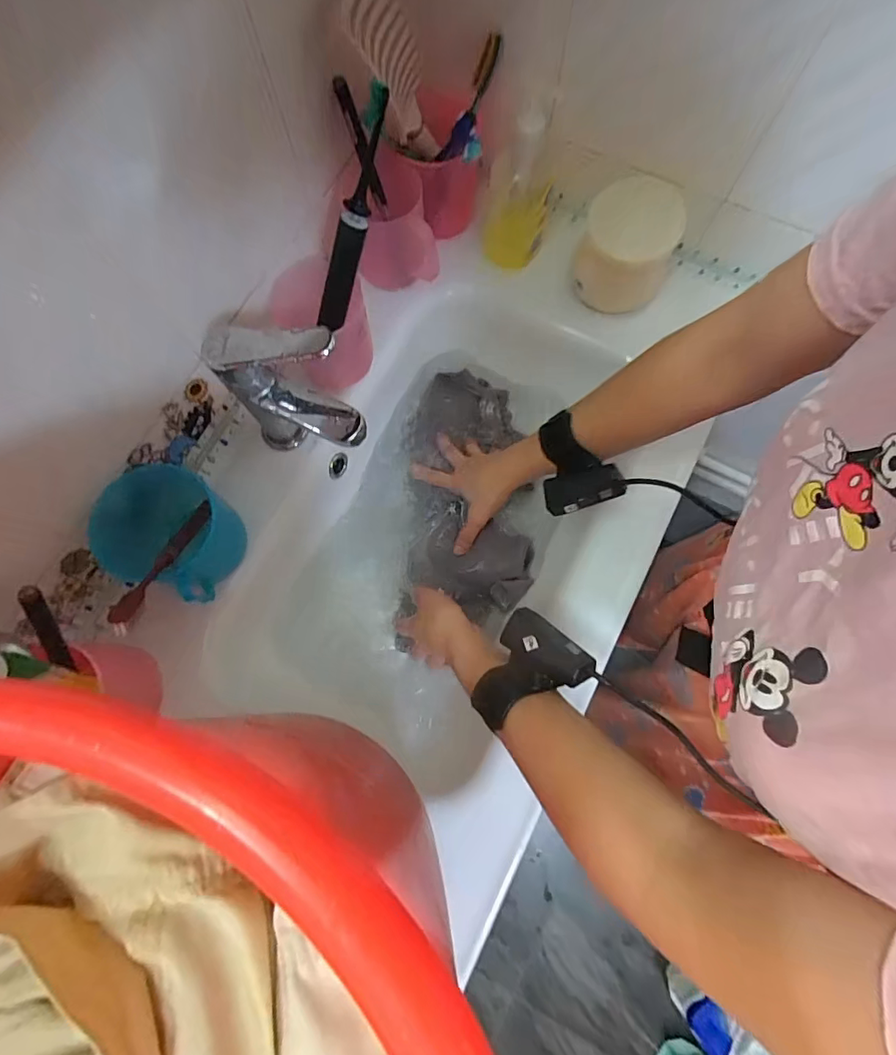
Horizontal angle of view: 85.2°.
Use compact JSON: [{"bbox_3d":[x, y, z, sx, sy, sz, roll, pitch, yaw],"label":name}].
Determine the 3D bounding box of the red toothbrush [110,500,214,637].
[{"bbox_3d":[-0.238,0.027,0.410,0.017,0.020,0.158,-2,33,0],"label":"red toothbrush"}]

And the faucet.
[{"bbox_3d":[-0.133,-0.115,0.419,0.123,0.092,0.068,8,76,2],"label":"faucet"}]

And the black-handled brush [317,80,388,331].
[{"bbox_3d":[-0.082,-0.258,0.406,0.025,0.178,0.024,30,34,8],"label":"black-handled brush"}]

